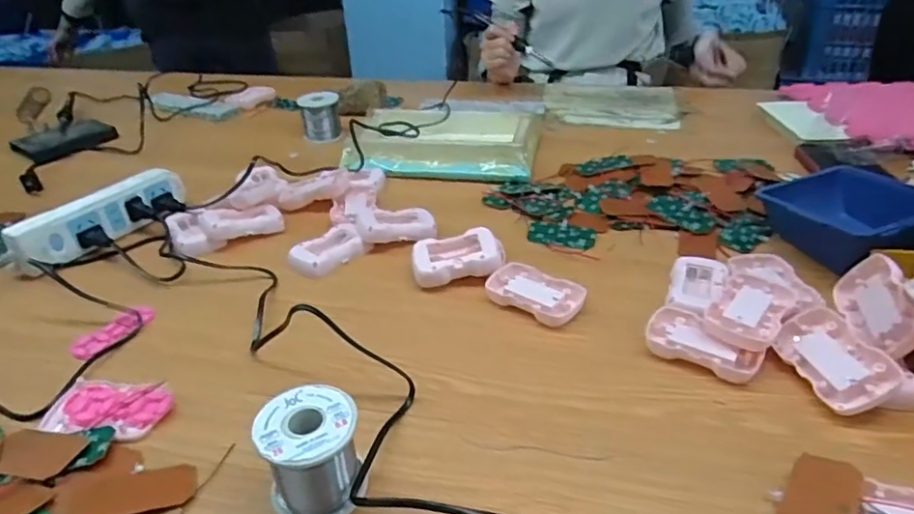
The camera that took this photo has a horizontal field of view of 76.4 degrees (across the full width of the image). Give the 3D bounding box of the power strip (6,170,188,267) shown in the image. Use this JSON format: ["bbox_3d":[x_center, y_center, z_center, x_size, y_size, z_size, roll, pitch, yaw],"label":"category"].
[{"bbox_3d":[-0.401,-0.050,0.665,0.026,0.052,0.186,21,41,30],"label":"power strip"}]

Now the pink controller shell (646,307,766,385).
[{"bbox_3d":[0.202,0.069,0.474,0.087,0.015,0.049,18,40,27],"label":"pink controller shell"}]

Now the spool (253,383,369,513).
[{"bbox_3d":[-0.091,0.126,0.369,0.060,0.062,0.061,-2,35,1],"label":"spool"}]

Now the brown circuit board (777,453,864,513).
[{"bbox_3d":[0.214,0.148,0.344,0.038,0.005,0.065,4,41,43],"label":"brown circuit board"}]

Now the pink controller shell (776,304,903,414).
[{"bbox_3d":[0.287,0.079,0.442,0.054,0.018,0.087,-36,35,8],"label":"pink controller shell"}]

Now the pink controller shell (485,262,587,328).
[{"bbox_3d":[0.072,0.033,0.538,0.086,0.012,0.055,26,44,34],"label":"pink controller shell"}]

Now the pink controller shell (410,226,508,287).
[{"bbox_3d":[0.002,0.002,0.574,0.091,0.031,0.049,-9,35,-9],"label":"pink controller shell"}]

